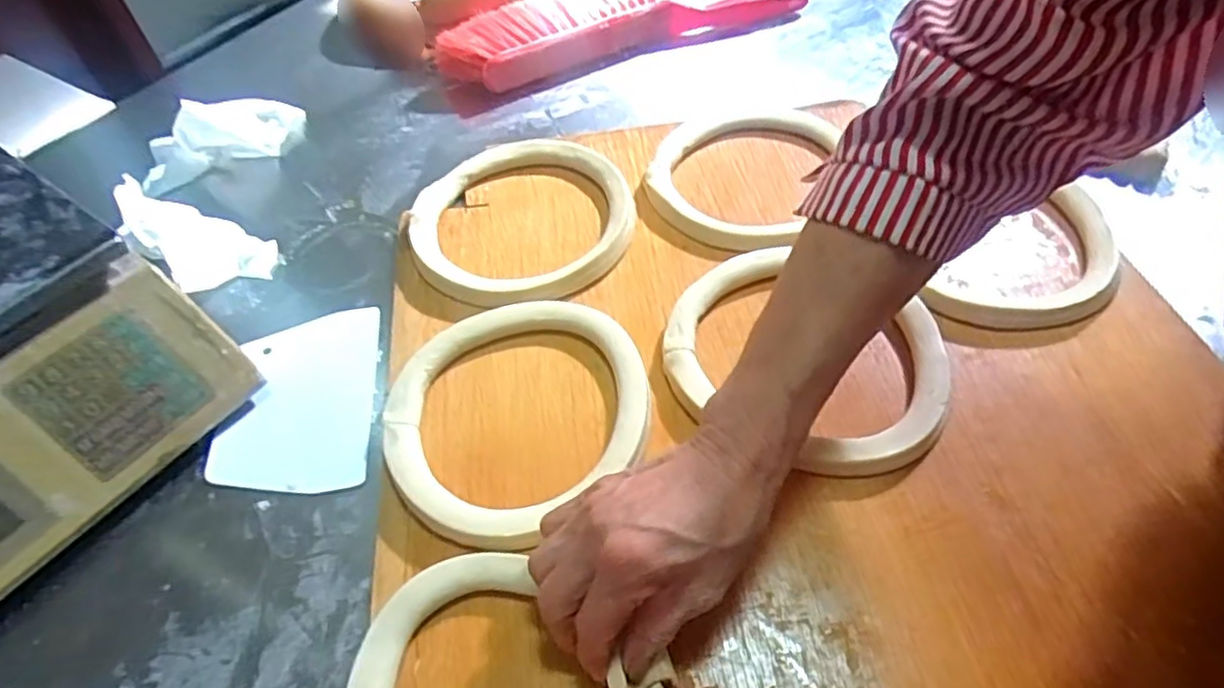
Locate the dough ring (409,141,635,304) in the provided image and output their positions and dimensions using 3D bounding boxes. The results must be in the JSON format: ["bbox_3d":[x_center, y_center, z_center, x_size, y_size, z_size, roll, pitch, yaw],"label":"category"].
[{"bbox_3d":[-0.070,-0.101,0.553,0.175,0.023,0.169,-3,52,4],"label":"dough ring"}]

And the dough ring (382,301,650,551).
[{"bbox_3d":[-0.061,0.042,0.442,0.169,0.020,0.156,-3,52,4],"label":"dough ring"}]

